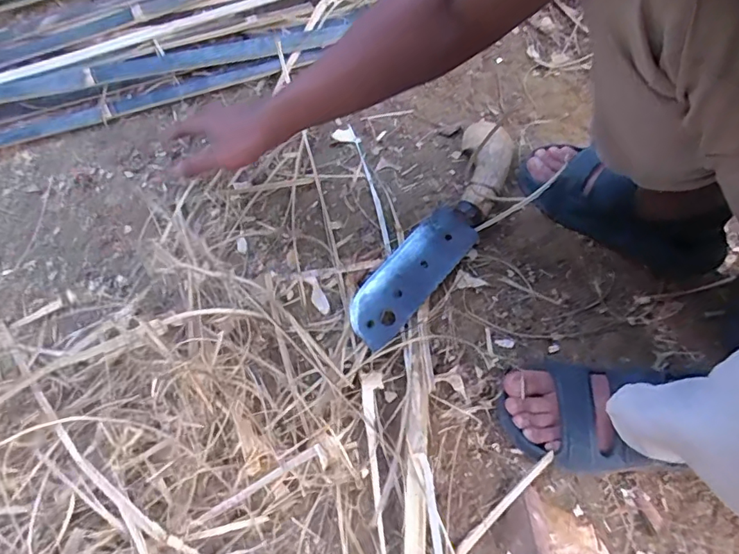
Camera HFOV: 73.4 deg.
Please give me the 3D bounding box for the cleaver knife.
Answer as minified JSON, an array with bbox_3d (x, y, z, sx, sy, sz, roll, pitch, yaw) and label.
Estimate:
[{"bbox_3d":[0.097,-0.056,0.653,0.074,0.037,0.351,35,71,14],"label":"cleaver knife"}]

